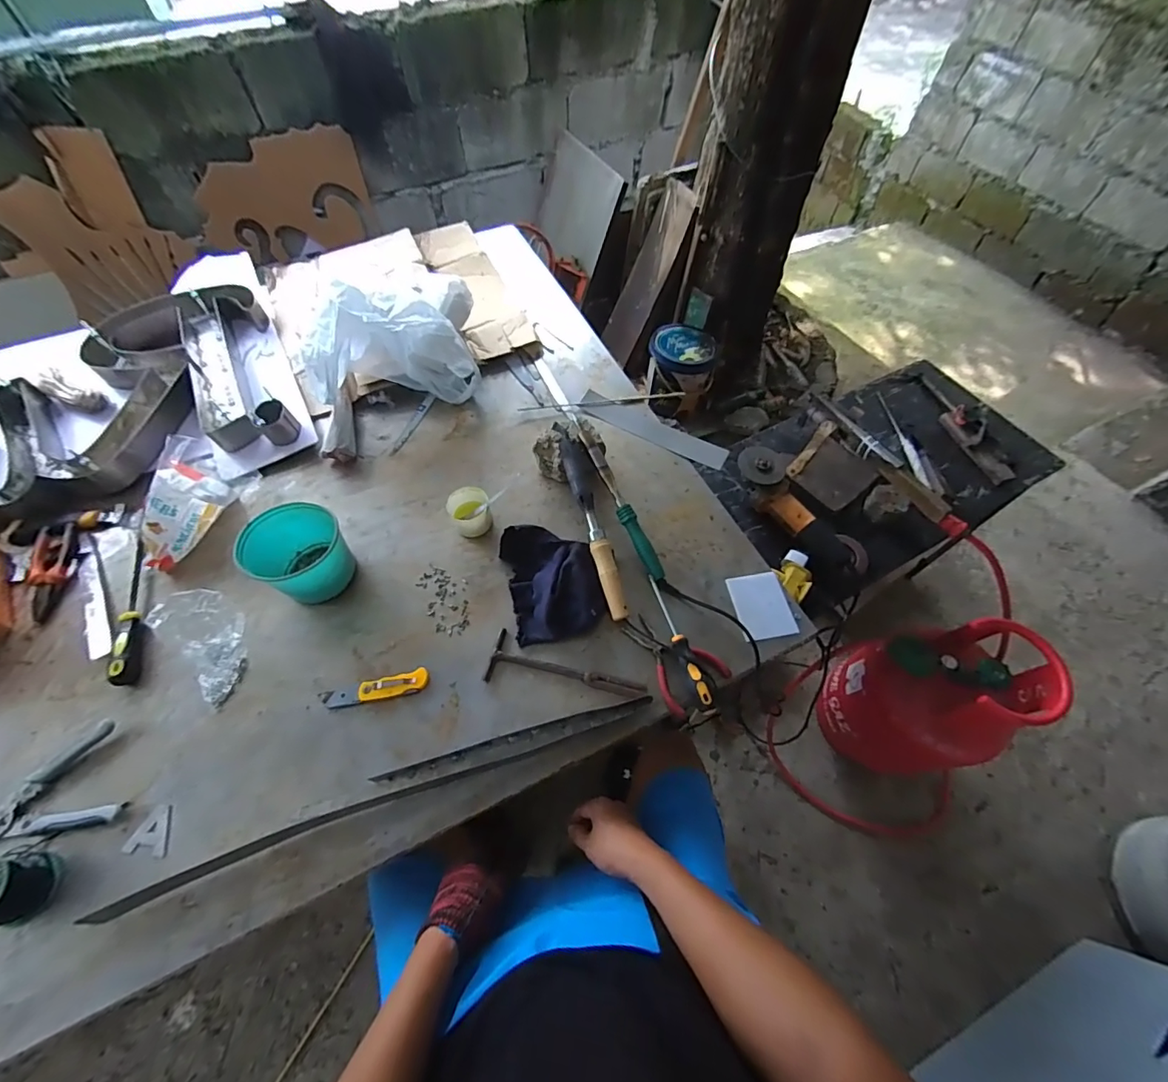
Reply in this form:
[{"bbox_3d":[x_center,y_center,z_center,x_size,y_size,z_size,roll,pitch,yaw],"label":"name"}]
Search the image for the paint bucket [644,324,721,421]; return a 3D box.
[{"bbox_3d":[0.335,-0.590,1.713,0.227,0.215,0.244,0,61,0],"label":"paint bucket"}]

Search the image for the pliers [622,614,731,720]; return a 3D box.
[{"bbox_3d":[0.121,0.163,0.694,0.098,0.023,0.144,-36,68,-20],"label":"pliers"}]

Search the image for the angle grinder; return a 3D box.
[{"bbox_3d":[0.427,-0.044,0.978,0.098,0.082,0.341,-27,64,-15],"label":"angle grinder"}]

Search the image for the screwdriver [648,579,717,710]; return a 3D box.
[{"bbox_3d":[0.142,0.141,0.706,0.036,0.034,0.202,-15,62,-10],"label":"screwdriver"}]

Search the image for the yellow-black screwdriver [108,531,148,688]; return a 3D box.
[{"bbox_3d":[-0.657,0.097,0.711,0.036,0.034,0.215,-14,62,-9],"label":"yellow-black screwdriver"}]

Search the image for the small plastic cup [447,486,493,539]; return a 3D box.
[{"bbox_3d":[-0.185,-0.045,0.801,0.066,0.050,0.071,1,61,-2],"label":"small plastic cup"}]

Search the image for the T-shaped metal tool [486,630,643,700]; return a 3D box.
[{"bbox_3d":[-0.027,0.190,0.679,0.220,0.011,0.069,17,61,7],"label":"T-shaped metal tool"}]

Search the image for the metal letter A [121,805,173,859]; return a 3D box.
[{"bbox_3d":[-0.517,0.349,0.592,0.049,0.005,0.052,8,61,2],"label":"metal letter A"}]

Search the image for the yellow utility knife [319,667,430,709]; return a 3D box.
[{"bbox_3d":[-0.286,0.205,0.673,0.142,0.015,0.031,-12,62,-9],"label":"yellow utility knife"}]

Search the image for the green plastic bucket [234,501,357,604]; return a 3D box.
[{"bbox_3d":[-0.409,0.020,0.727,0.116,0.112,0.119,1,61,-2],"label":"green plastic bucket"}]

